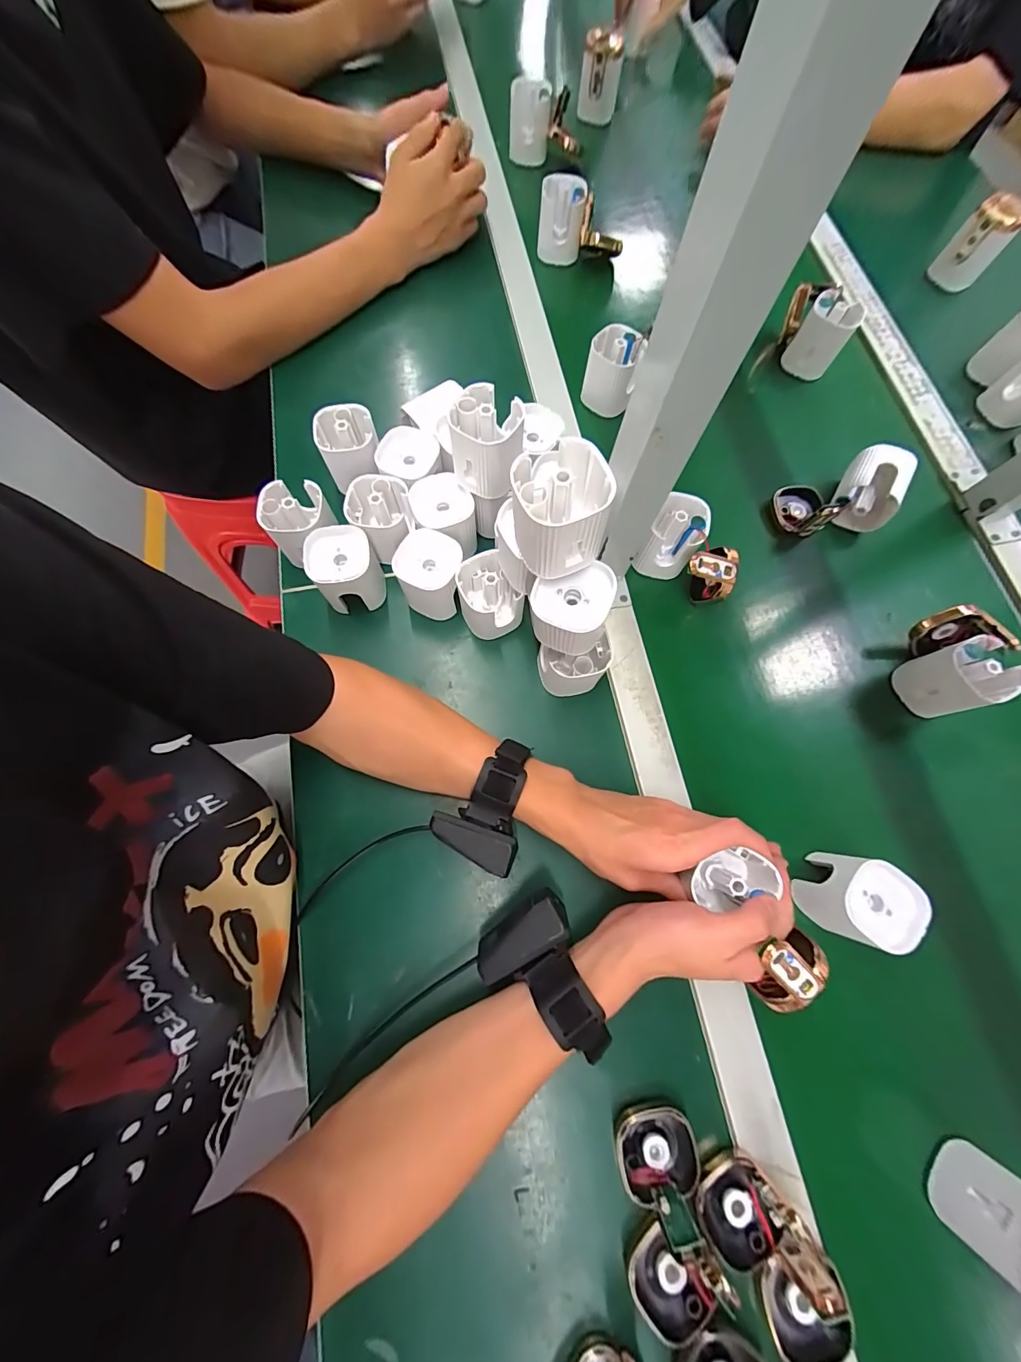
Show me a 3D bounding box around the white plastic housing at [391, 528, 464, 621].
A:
[{"bbox_3d":[-0.071,-0.096,0.399,0.056,0.063,0.052,21,73,5],"label":"white plastic housing"}]

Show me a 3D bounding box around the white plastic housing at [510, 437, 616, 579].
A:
[{"bbox_3d":[0.029,-0.104,0.272,0.058,0.065,0.056,-4,74,-5],"label":"white plastic housing"}]

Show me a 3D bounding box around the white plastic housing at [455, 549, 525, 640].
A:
[{"bbox_3d":[-0.018,-0.074,0.398,0.055,0.071,0.055,0,72,-1],"label":"white plastic housing"}]

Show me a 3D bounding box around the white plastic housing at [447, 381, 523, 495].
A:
[{"bbox_3d":[-0.018,-0.195,0.368,0.057,0.075,0.053,1,74,-4],"label":"white plastic housing"}]

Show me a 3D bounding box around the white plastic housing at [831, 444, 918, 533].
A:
[{"bbox_3d":[0.372,-0.199,0.453,0.053,0.056,0.059,19,74,2],"label":"white plastic housing"}]

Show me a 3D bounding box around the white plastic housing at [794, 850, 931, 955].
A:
[{"bbox_3d":[0.261,0.166,0.330,0.060,0.054,0.057,20,73,5],"label":"white plastic housing"}]

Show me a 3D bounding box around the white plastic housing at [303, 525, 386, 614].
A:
[{"bbox_3d":[-0.148,-0.098,0.403,0.056,0.068,0.058,-14,73,-6],"label":"white plastic housing"}]

